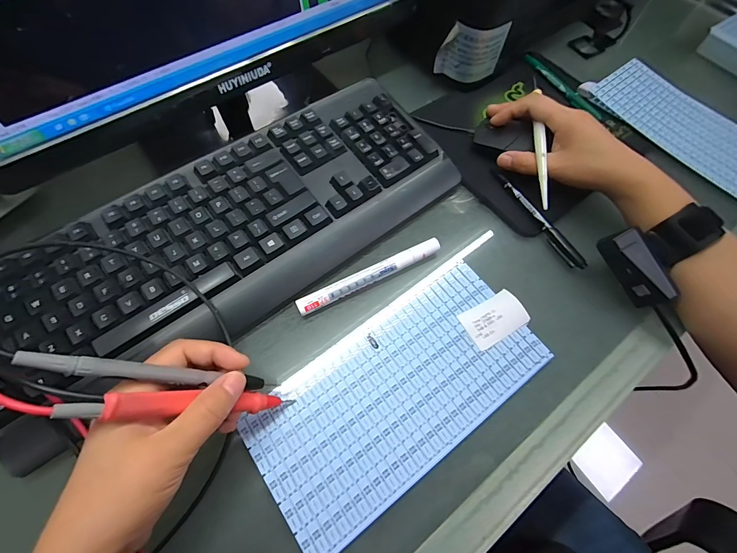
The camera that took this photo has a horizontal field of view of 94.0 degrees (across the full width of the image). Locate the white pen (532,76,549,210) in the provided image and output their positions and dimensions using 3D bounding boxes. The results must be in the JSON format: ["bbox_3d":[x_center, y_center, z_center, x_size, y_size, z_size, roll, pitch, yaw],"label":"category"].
[{"bbox_3d":[0.172,-0.134,0.344,0.008,0.010,0.144,2,76,-1],"label":"white pen"}]

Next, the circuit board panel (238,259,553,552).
[{"bbox_3d":[0.028,0.091,0.280,0.235,0.008,0.117,-34,71,-17],"label":"circuit board panel"}]

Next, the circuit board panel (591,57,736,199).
[{"bbox_3d":[0.401,-0.179,0.421,0.110,0.012,0.244,-34,71,-17],"label":"circuit board panel"}]

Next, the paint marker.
[{"bbox_3d":[0.003,-0.001,0.315,0.142,0.016,0.014,-26,68,-14],"label":"paint marker"}]

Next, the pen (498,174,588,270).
[{"bbox_3d":[0.174,-0.058,0.351,0.010,0.012,0.125,-25,68,-13],"label":"pen"}]

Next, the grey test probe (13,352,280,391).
[{"bbox_3d":[-0.117,0.059,0.204,0.134,0.006,0.010,24,55,-42],"label":"grey test probe"}]

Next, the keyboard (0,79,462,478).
[{"bbox_3d":[-0.114,-0.043,0.313,0.422,0.042,0.154,-36,71,-17],"label":"keyboard"}]

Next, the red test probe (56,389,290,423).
[{"bbox_3d":[-0.105,0.082,0.217,0.144,0.016,0.012,17,54,-45],"label":"red test probe"}]

